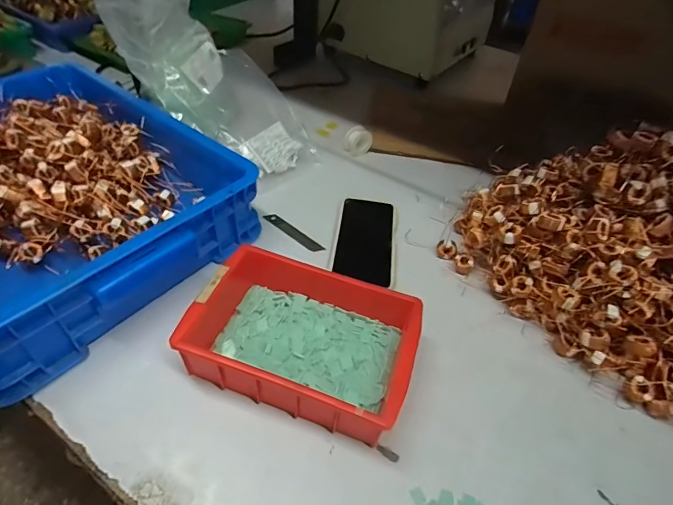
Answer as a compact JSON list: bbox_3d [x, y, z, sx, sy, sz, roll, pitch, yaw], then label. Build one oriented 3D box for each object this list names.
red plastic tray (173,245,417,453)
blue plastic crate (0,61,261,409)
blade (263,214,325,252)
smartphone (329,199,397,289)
[{"bbox_3d":[-0.031,0.081,0.377,0.201,0.061,0.127,17,48,11],"label":"red plastic tray"},{"bbox_3d":[-0.340,-0.080,0.467,0.416,0.091,0.323,32,52,23],"label":"blue plastic crate"},{"bbox_3d":[-0.057,-0.027,0.533,0.098,0.004,0.020,32,50,22],"label":"blade"},{"bbox_3d":[0.039,-0.017,0.520,0.078,0.013,0.146,9,47,3],"label":"smartphone"}]

